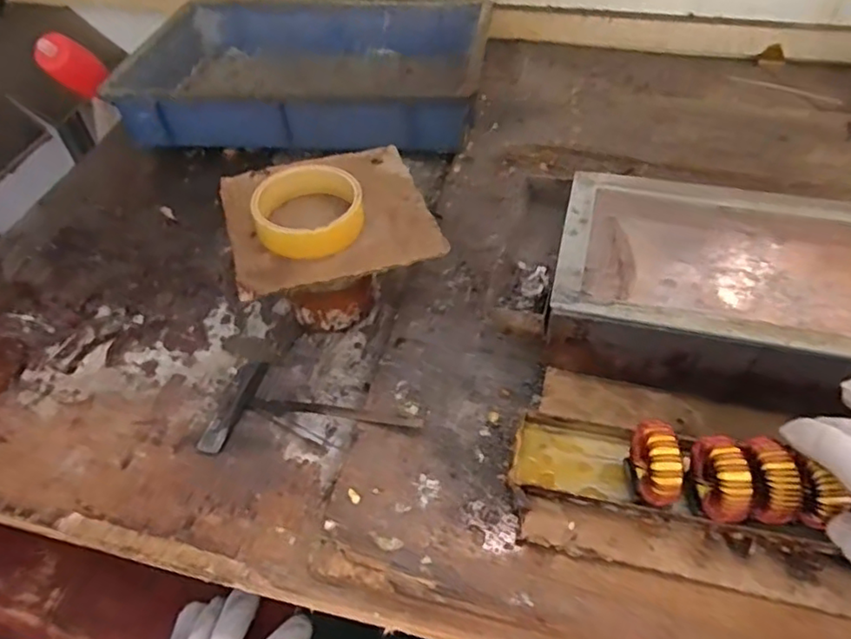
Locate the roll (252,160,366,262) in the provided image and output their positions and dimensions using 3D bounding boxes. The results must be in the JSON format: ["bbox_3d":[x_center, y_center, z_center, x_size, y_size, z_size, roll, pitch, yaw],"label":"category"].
[{"bbox_3d":[-0.092,-0.089,0.490,0.082,0.025,0.090,-1,49,2],"label":"roll"}]

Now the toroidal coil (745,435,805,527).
[{"bbox_3d":[0.217,0.108,0.393,0.022,0.053,0.045,-5,49,-2],"label":"toroidal coil"}]

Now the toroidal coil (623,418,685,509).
[{"bbox_3d":[0.152,0.099,0.407,0.022,0.054,0.049,-5,49,-2],"label":"toroidal coil"}]

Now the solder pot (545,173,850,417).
[{"bbox_3d":[0.270,-0.017,0.478,0.333,0.083,0.178,10,51,11],"label":"solder pot"}]

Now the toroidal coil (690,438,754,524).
[{"bbox_3d":[0.190,0.104,0.399,0.021,0.053,0.053,-5,49,-2],"label":"toroidal coil"}]

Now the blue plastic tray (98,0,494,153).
[{"bbox_3d":[-0.139,-0.314,0.793,0.422,0.105,0.286,4,50,6],"label":"blue plastic tray"}]

